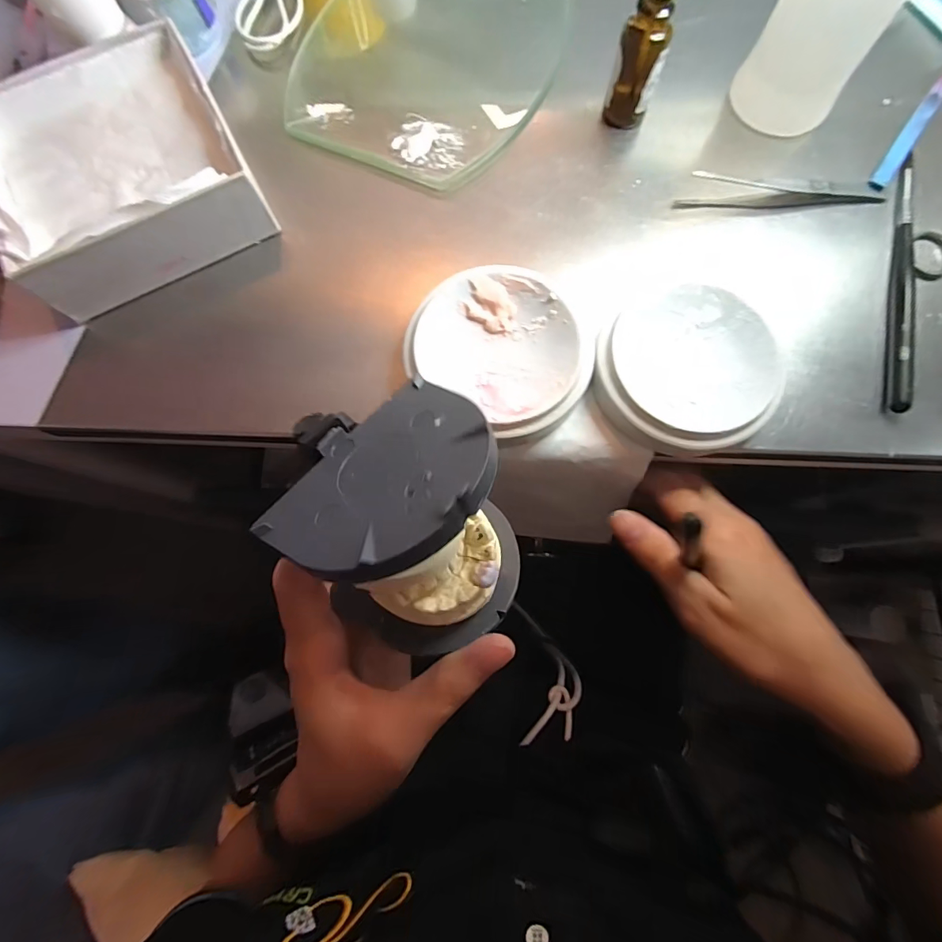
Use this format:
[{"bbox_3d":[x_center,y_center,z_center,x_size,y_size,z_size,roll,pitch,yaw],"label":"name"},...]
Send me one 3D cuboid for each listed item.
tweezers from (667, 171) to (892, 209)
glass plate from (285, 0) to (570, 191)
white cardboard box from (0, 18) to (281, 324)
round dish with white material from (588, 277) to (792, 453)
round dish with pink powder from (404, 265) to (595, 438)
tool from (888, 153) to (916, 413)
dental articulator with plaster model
[{"bbox_3d":[0.178,-0.162,0.262,0.118,0.005,0.019,1,77,1],"label":"tweezers"},{"bbox_3d":[-0.017,-0.290,0.293,0.151,0.007,0.235,21,79,6],"label":"glass plate"},{"bbox_3d":[-0.193,-0.169,0.251,0.121,0.045,0.132,-28,78,-5],"label":"white cardboard box"},{"bbox_3d":[0.107,-0.051,0.230,0.084,0.024,0.082,0,77,1],"label":"round dish with white material"},{"bbox_3d":[0.018,-0.062,0.233,0.088,0.026,0.079,38,80,9],"label":"round dish with pink powder"},{"bbox_3d":[0.236,-0.106,0.247,0.009,0.011,0.159,14,78,4],"label":"tool"},{"bbox_3d":[-0.018,0.019,0.148,0.062,0.078,0.082,-24,78,-3],"label":"dental articulator with plaster model"}]

